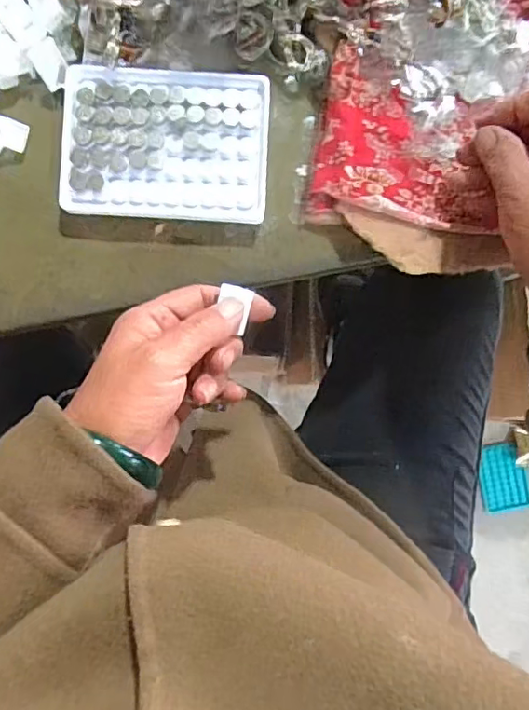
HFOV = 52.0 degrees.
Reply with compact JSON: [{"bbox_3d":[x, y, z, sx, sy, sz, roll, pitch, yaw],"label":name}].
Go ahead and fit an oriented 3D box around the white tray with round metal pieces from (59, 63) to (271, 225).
[{"bbox_3d":[-0.062,-0.135,0.348,0.128,0.012,0.092,3,88,-2],"label":"white tray with round metal pieces"}]

